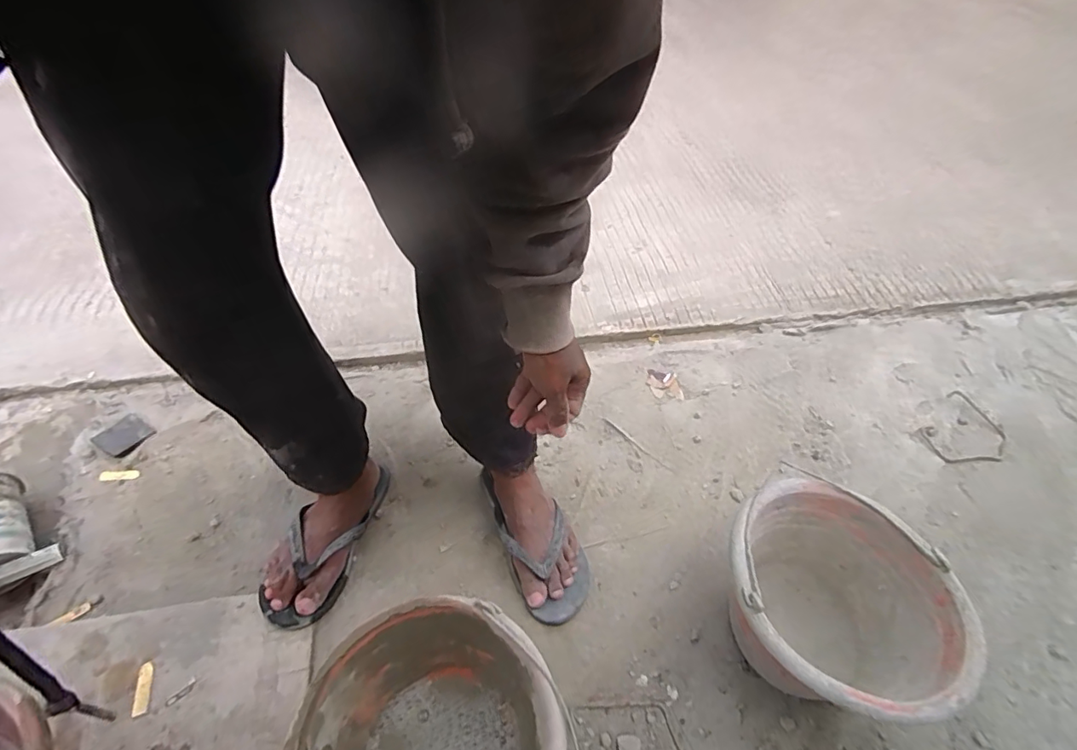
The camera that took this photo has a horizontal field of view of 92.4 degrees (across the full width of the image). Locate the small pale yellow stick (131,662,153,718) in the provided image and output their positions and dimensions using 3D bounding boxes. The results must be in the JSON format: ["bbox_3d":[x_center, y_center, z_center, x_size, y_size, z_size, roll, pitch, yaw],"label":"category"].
[{"bbox_3d":[-0.444,0.352,0.579,0.015,0.004,0.055,0,40,-26],"label":"small pale yellow stick"}]

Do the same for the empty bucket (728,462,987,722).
[{"bbox_3d":[0.327,0.278,0.608,0.239,0.170,0.230,1,48,-2],"label":"empty bucket"}]

